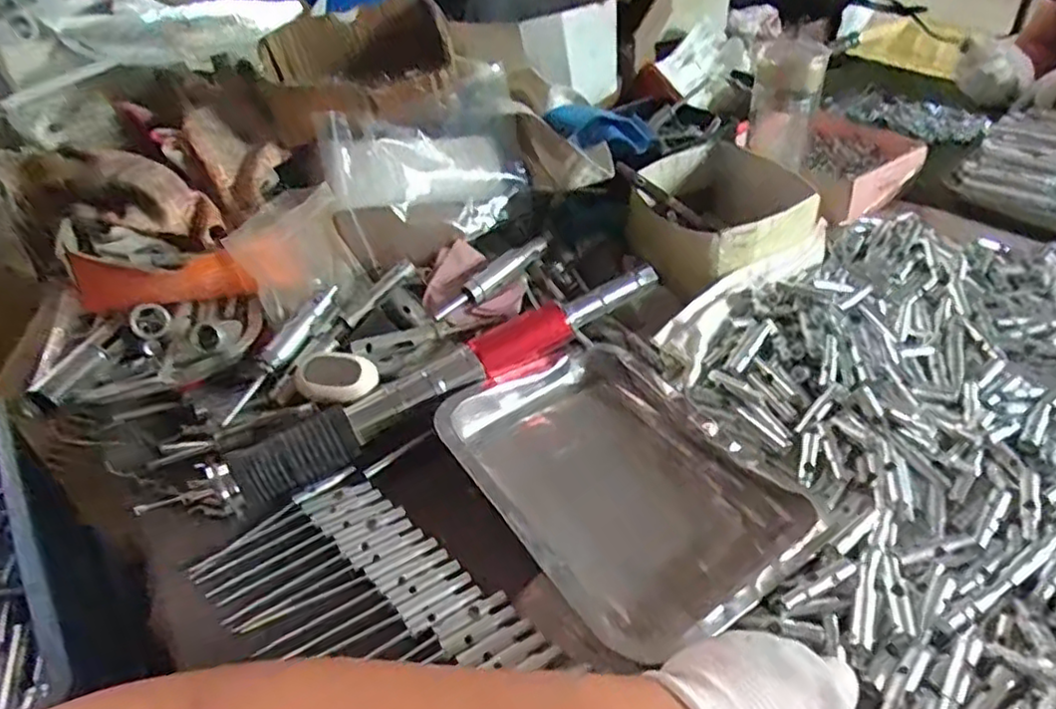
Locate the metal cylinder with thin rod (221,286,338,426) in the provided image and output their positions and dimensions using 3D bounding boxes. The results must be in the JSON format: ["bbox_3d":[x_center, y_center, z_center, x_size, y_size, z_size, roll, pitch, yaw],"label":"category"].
[{"bbox_3d":[-0.201,-0.005,0.555,0.018,0.018,0.140,17,61,24],"label":"metal cylinder with thin rod"}]

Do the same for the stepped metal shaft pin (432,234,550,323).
[{"bbox_3d":[-0.027,-0.072,0.621,0.021,0.018,0.141,28,51,33],"label":"stepped metal shaft pin"}]

